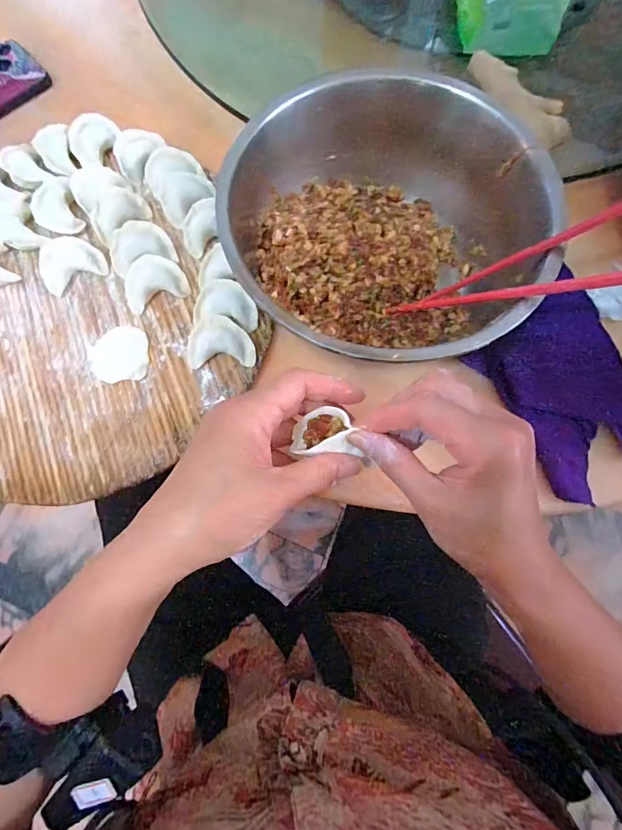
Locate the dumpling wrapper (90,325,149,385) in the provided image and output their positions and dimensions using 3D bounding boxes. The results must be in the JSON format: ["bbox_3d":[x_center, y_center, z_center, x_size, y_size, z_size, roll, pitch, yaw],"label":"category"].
[{"bbox_3d":[-0.170,-0.054,0.354,0.050,0.004,0.052,0,78,-1],"label":"dumpling wrapper"}]

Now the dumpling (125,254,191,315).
[{"bbox_3d":[-0.142,-0.121,0.363,0.055,0.018,0.041,-23,79,-6],"label":"dumpling"}]

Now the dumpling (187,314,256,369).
[{"bbox_3d":[-0.078,-0.063,0.347,0.056,0.023,0.040,-3,78,-2],"label":"dumpling"}]

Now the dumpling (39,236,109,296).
[{"bbox_3d":[-0.221,-0.141,0.367,0.054,0.020,0.040,-31,80,-8],"label":"dumpling"}]

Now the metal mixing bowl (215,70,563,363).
[{"bbox_3d":[0.059,-0.139,0.331,0.237,0.098,0.225,0,76,0],"label":"metal mixing bowl"}]

